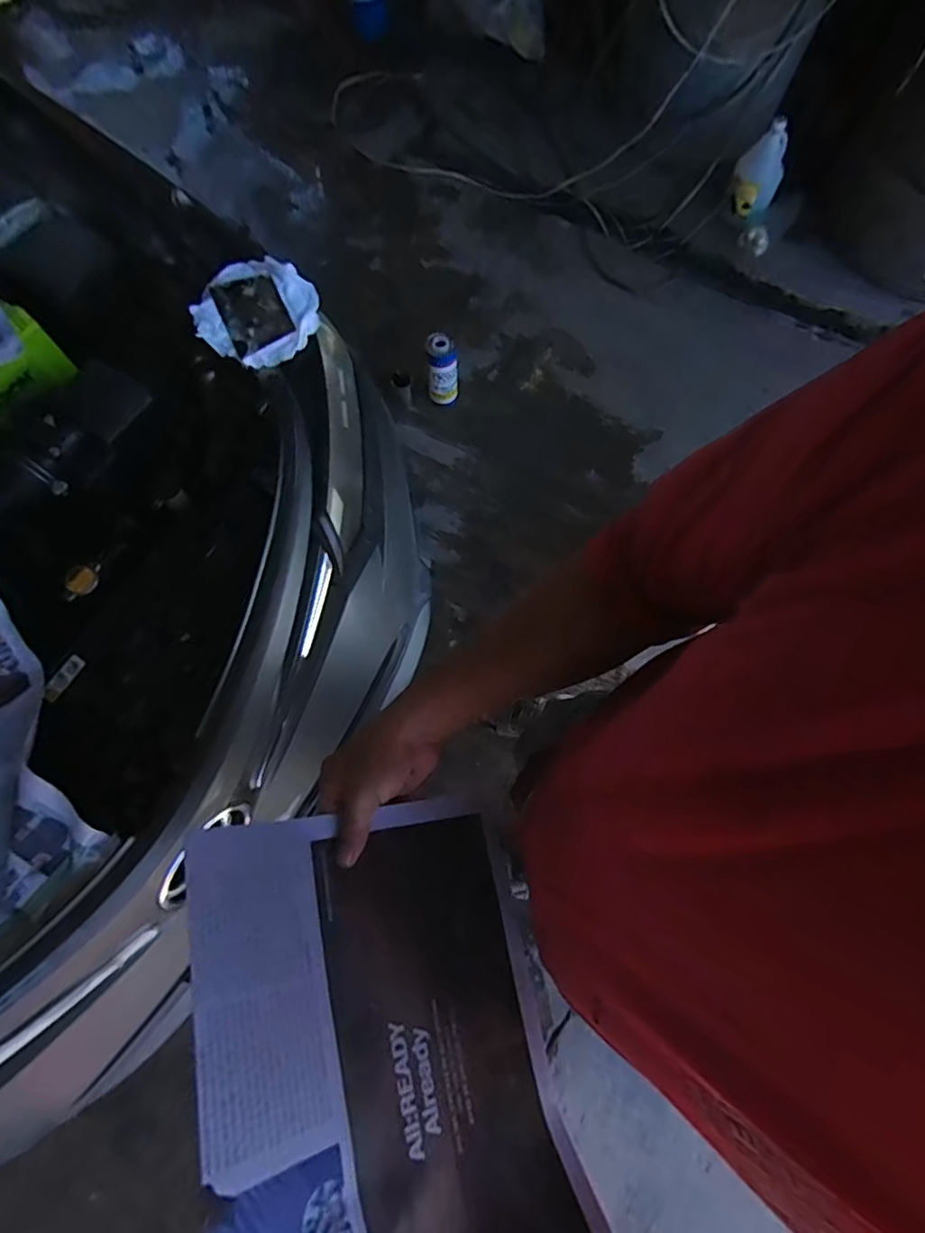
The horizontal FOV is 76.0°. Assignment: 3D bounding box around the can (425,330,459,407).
[{"bbox_3d":[-0.057,-0.694,1.670,0.087,0.190,0.088,-10,71,-3],"label":"can"}]

